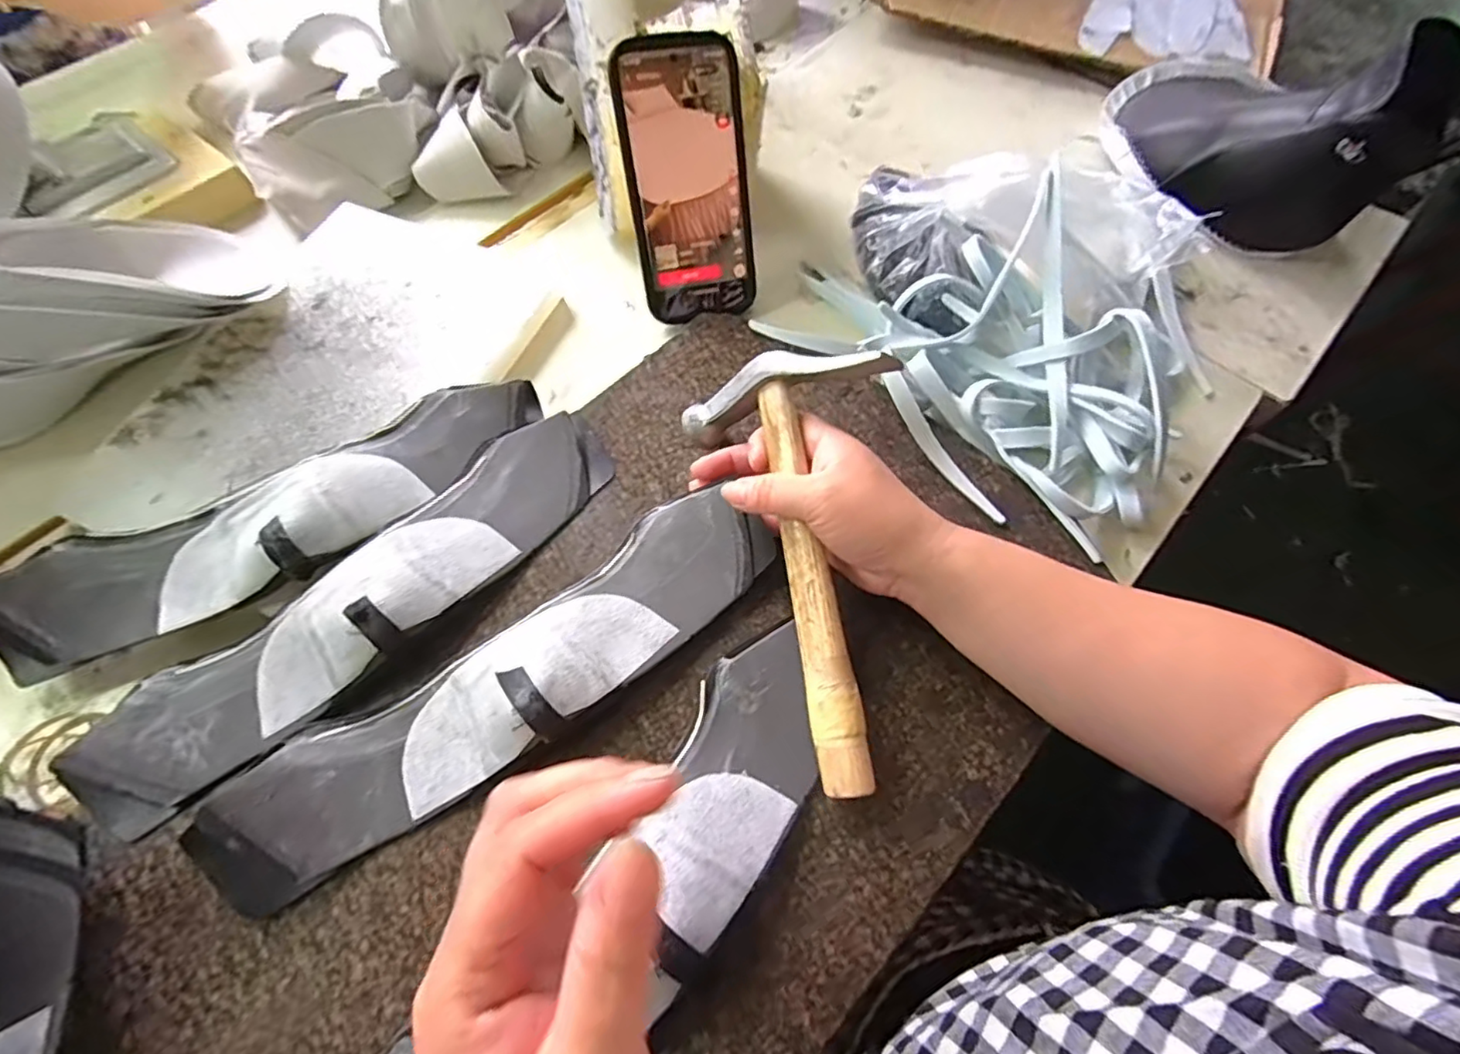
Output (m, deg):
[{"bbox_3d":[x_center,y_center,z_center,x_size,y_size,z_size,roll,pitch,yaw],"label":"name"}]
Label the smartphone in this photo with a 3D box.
[{"bbox_3d":[-0.028,-0.237,0.429,0.081,0.169,0.012,-10,29,-5],"label":"smartphone"}]

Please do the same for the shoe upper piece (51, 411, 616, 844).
[{"bbox_3d":[-0.203,0.038,0.349,0.314,0.027,0.073,-41,72,-17],"label":"shoe upper piece"}]

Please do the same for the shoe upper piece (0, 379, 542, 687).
[{"bbox_3d":[-0.260,-0.008,0.363,0.308,0.027,0.079,-28,69,-13],"label":"shoe upper piece"}]

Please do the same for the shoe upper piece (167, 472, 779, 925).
[{"bbox_3d":[-0.112,0.078,0.327,0.308,0.029,0.074,-33,70,-14],"label":"shoe upper piece"}]

